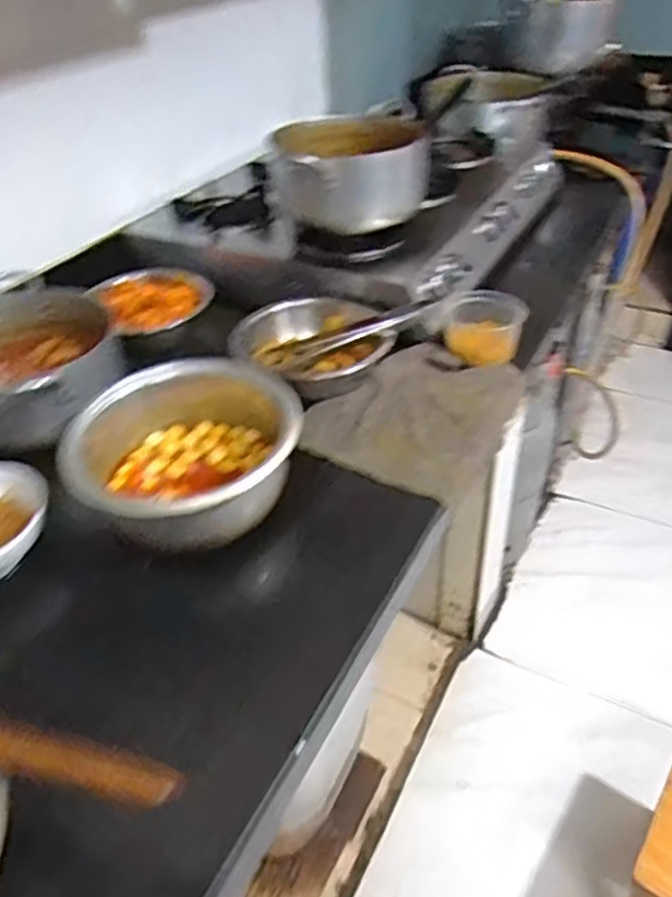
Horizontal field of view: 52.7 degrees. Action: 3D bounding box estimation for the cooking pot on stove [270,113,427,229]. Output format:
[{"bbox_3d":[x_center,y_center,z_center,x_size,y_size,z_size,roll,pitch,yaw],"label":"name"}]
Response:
[{"bbox_3d":[0.044,-0.479,1.164,0.240,0.127,0.236,-2,39,1],"label":"cooking pot on stove"}]

